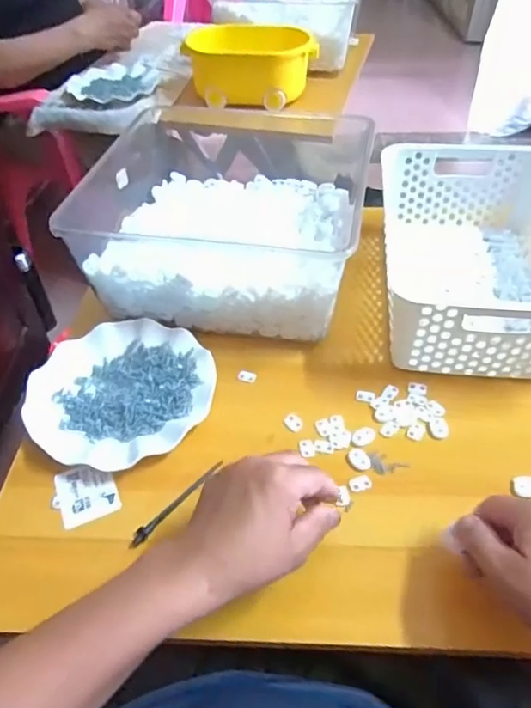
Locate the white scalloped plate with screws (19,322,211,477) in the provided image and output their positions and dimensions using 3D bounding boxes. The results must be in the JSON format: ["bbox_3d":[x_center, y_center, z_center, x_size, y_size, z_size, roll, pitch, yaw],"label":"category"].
[{"bbox_3d":[-0.146,0.035,0.564,0.183,0.017,0.176,-1,46,1],"label":"white scalloped plate with screws"}]

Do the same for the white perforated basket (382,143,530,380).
[{"bbox_3d":[0.241,-0.114,0.633,0.210,0.111,0.308,6,46,8],"label":"white perforated basket"}]

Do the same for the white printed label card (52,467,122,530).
[{"bbox_3d":[-0.161,0.125,0.496,0.053,0.006,0.056,-17,49,-18],"label":"white printed label card"}]

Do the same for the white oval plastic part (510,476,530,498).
[{"bbox_3d":[0.225,0.115,0.480,0.024,0.009,0.018,9,47,11],"label":"white oval plastic part"}]

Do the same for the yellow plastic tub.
[{"bbox_3d":[-0.033,-0.547,1.057,0.248,0.110,0.108,9,47,11],"label":"yellow plastic tub"}]

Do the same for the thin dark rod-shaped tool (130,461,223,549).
[{"bbox_3d":[-0.077,0.128,0.481,0.012,0.010,0.101,33,55,29],"label":"thin dark rod-shaped tool"}]

